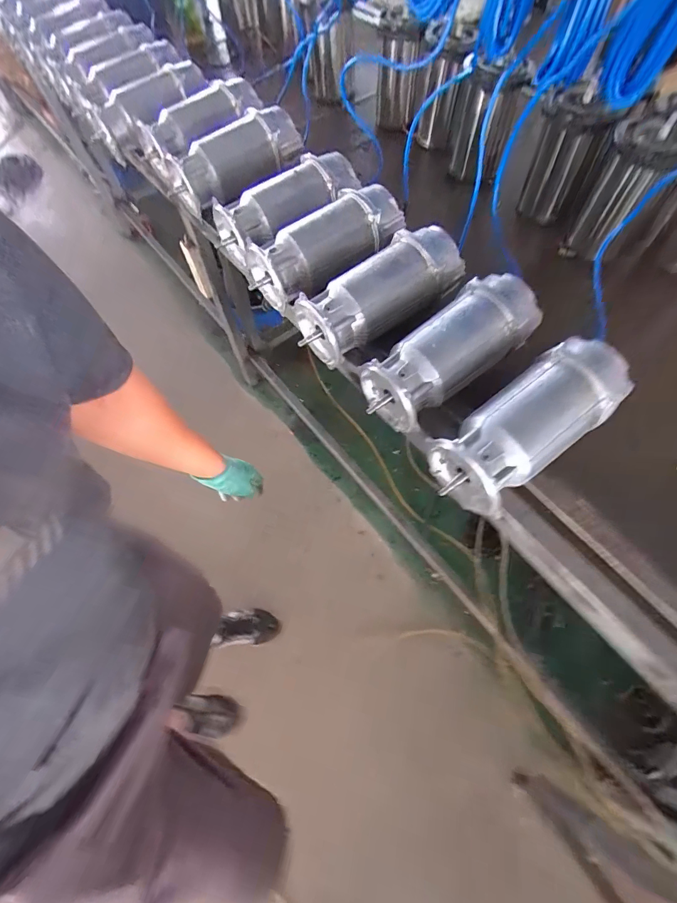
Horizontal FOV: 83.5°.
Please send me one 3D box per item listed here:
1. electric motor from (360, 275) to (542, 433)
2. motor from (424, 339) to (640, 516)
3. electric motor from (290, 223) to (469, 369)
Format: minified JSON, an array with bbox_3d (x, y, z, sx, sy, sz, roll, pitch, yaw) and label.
[{"bbox_3d":[0.180,-0.162,0.622,0.293,0.119,0.122,-37,68,-15],"label":"electric motor"},{"bbox_3d":[0.277,-0.036,0.560,0.303,0.113,0.124,-35,68,-14],"label":"motor"},{"bbox_3d":[0.070,-0.279,0.684,0.300,0.115,0.127,-33,67,-13],"label":"electric motor"}]

